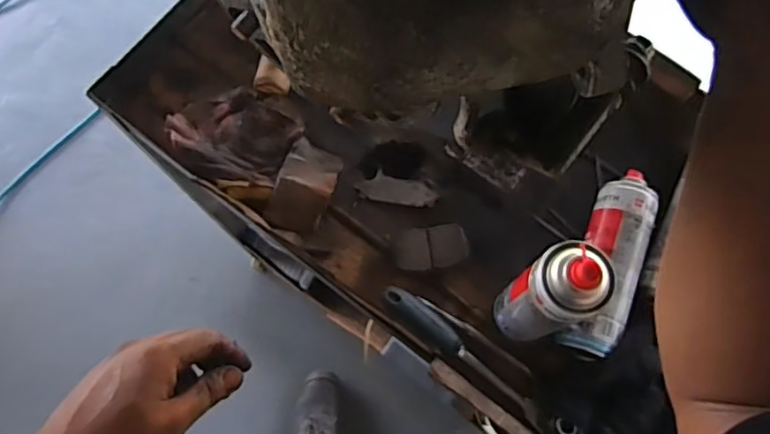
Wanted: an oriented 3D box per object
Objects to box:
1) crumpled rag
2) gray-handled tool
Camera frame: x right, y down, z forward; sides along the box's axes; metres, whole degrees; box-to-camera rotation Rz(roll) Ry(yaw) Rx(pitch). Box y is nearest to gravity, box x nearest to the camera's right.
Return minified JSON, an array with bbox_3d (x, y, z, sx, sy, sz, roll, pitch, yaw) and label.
[{"bbox_3d":[-0.191,-0.106,0.739,0.154,0.055,0.130,22,76,8],"label":"crumpled rag"},{"bbox_3d":[0.081,0.146,0.659,0.201,0.027,0.028,41,79,12],"label":"gray-handled tool"}]

